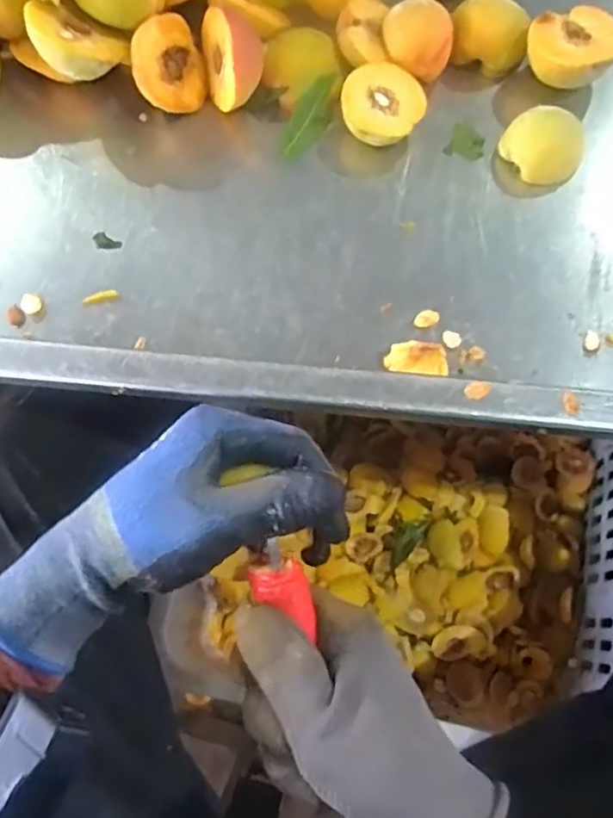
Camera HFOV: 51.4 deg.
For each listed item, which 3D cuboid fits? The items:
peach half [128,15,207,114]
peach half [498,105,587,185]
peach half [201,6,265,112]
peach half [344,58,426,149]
[{"bbox_3d":[-0.100,-0.243,0.454,0.053,0.060,0.020,-32,34,-30],"label":"peach half"},{"bbox_3d":[0.160,-0.177,0.429,0.043,0.032,0.050,-38,74,-11],"label":"peach half"},{"bbox_3d":[-0.051,-0.244,0.445,0.041,0.060,0.058,-15,71,-3],"label":"peach half"},{"bbox_3d":[0.052,-0.208,0.443,0.053,0.032,0.049,-1,71,2],"label":"peach half"}]

